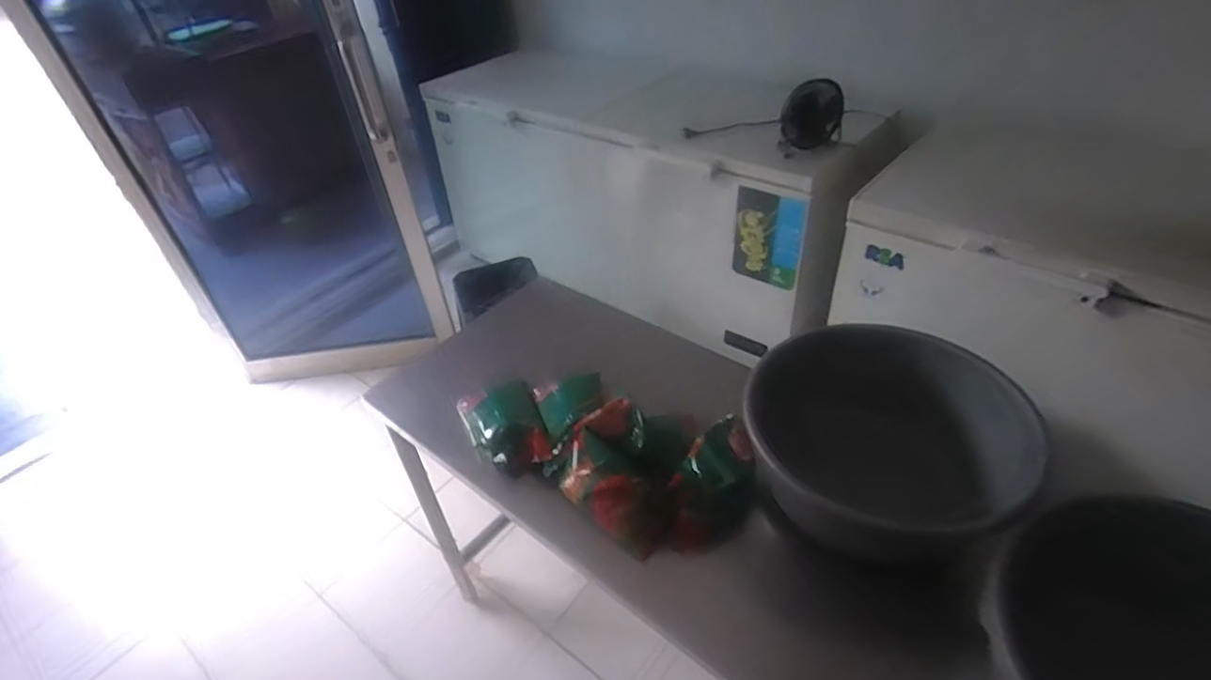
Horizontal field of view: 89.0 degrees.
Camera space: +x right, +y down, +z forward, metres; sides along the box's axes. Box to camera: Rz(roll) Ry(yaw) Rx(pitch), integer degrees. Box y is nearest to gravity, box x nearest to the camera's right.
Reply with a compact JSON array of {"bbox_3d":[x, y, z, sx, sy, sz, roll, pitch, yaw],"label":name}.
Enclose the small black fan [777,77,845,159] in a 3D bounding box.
[{"bbox_3d":[0.571,-0.615,1.708,0.165,0.235,0.083,9,43,17],"label":"small black fan"}]

